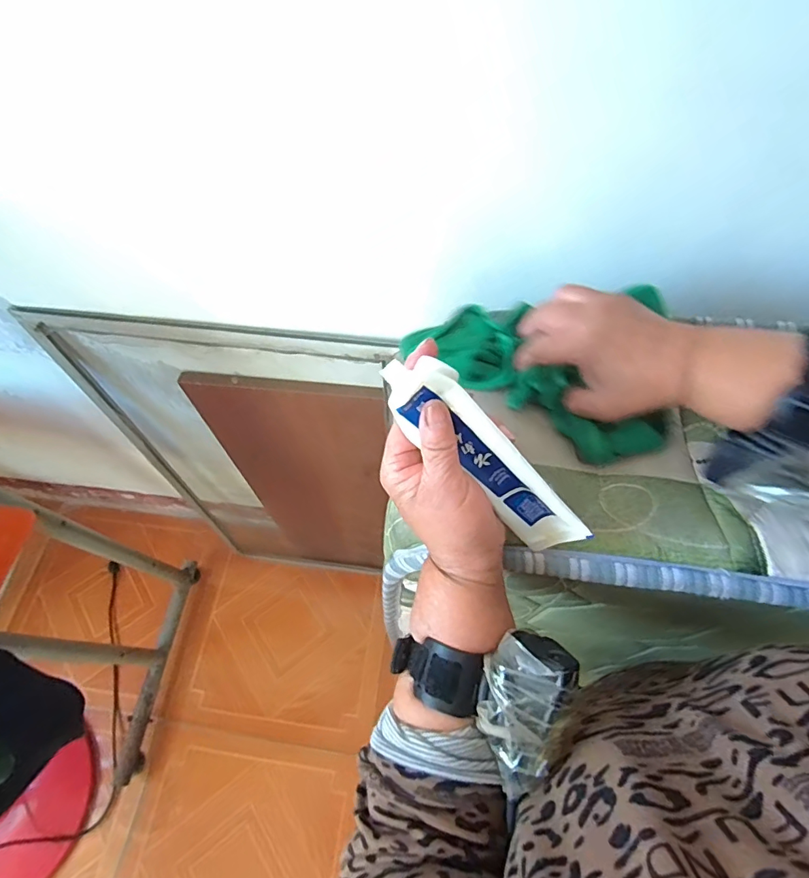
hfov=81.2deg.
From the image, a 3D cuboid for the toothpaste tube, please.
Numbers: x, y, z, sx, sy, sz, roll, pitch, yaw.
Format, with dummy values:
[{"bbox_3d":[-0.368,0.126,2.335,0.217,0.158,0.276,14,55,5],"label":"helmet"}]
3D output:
[{"bbox_3d":[0.049,0.013,0.277,0.158,0.034,0.031,46,69,-18],"label":"toothpaste tube"}]

